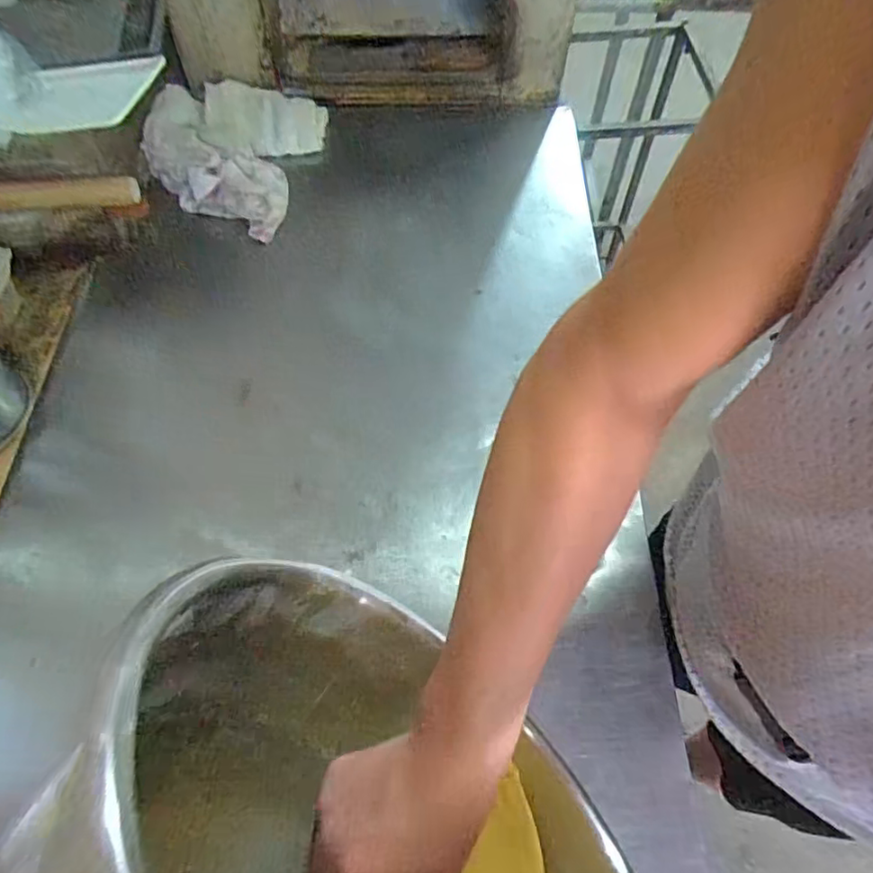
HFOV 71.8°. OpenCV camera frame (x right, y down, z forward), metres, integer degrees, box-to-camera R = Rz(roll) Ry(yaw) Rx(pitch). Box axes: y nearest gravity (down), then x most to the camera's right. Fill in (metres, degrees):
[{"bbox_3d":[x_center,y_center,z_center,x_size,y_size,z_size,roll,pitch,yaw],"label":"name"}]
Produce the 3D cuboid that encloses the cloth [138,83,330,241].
[{"bbox_3d":[-0.286,-0.416,0.851,0.203,0.034,0.247,25,66,-14],"label":"cloth"}]

